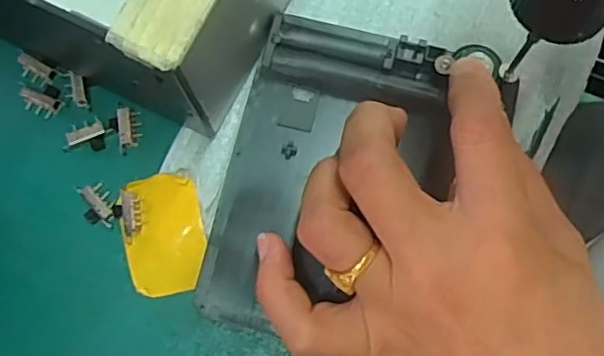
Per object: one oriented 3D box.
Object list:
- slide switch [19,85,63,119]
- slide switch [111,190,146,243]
[{"bbox_3d":[-0.113,-0.035,0.268,0.018,0.004,0.014,25,79,6],"label":"slide switch"},{"bbox_3d":[-0.072,0.016,0.257,0.012,0.004,0.021,-11,78,-1],"label":"slide switch"}]

